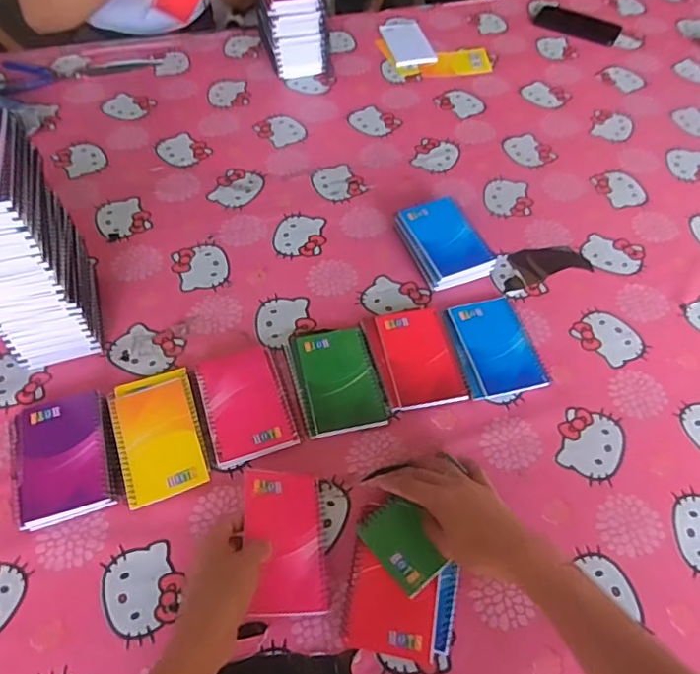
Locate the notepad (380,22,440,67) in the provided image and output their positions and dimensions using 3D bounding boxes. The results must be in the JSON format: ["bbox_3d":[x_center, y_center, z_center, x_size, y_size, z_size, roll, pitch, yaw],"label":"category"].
[{"bbox_3d":[0.112,-0.565,1.072,0.082,0.006,0.144,-12,56,-8],"label":"notepad"}]

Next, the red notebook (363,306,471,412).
[{"bbox_3d":[0.079,0.022,0.666,0.098,0.007,0.131,-9,55,-7],"label":"red notebook"}]

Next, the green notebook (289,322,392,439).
[{"bbox_3d":[-0.013,0.049,0.650,0.095,0.013,0.131,-11,56,-8],"label":"green notebook"}]

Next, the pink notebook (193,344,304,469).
[{"bbox_3d":[-0.117,0.072,0.624,0.090,0.018,0.132,-16,57,-11],"label":"pink notebook"}]

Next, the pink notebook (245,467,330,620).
[{"bbox_3d":[-0.061,0.194,0.537,0.079,0.010,0.130,11,52,-25],"label":"pink notebook"}]

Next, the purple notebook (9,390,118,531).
[{"bbox_3d":[-0.302,0.126,0.583,0.103,0.023,0.135,-16,56,-11],"label":"purple notebook"}]

